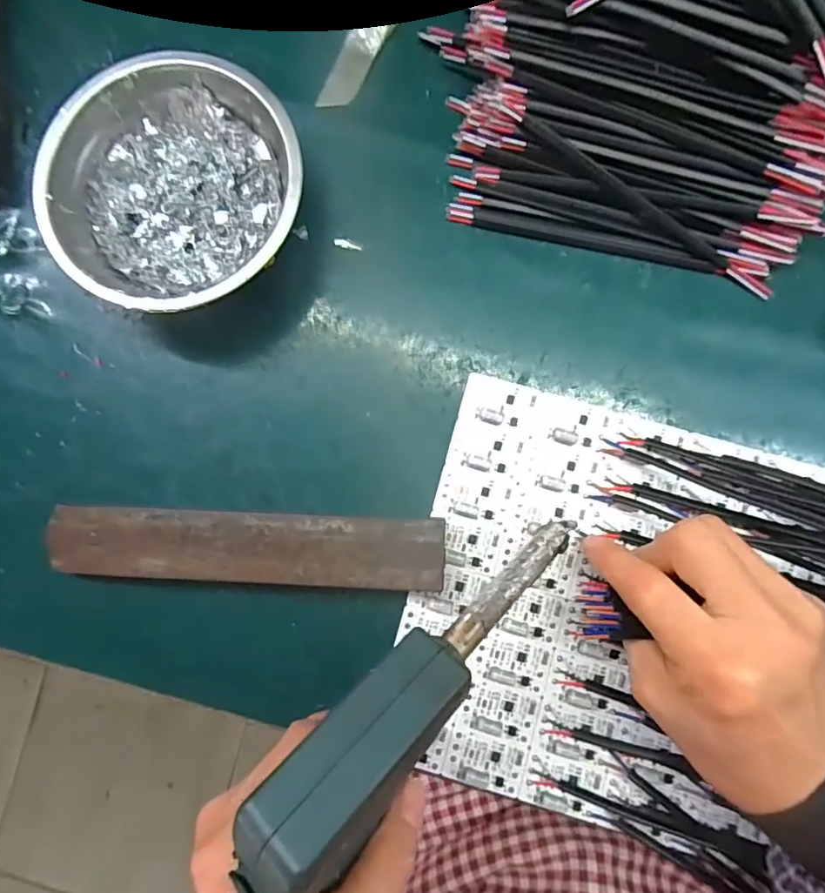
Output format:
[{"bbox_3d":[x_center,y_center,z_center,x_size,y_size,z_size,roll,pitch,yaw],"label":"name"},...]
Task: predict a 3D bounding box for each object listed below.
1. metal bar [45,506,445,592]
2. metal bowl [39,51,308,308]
[{"bbox_3d":[-0.084,0.051,0.264,0.196,0.023,0.034,2,87,1],"label":"metal bar"},{"bbox_3d":[-0.121,-0.132,0.266,0.122,0.042,0.116,0,87,1],"label":"metal bowl"}]

